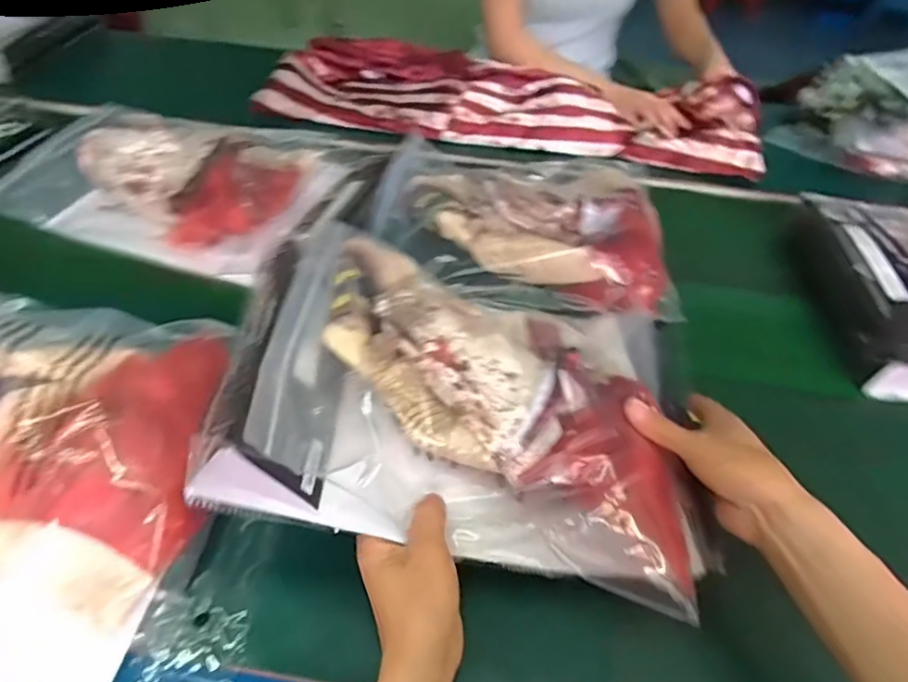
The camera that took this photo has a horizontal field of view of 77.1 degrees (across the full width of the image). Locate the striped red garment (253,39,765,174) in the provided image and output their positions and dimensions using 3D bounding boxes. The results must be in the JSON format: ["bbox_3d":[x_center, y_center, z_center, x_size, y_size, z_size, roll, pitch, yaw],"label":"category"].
[{"bbox_3d":[0.099,-0.409,0.951,0.817,0.066,0.265,5,45,-3],"label":"striped red garment"}]

